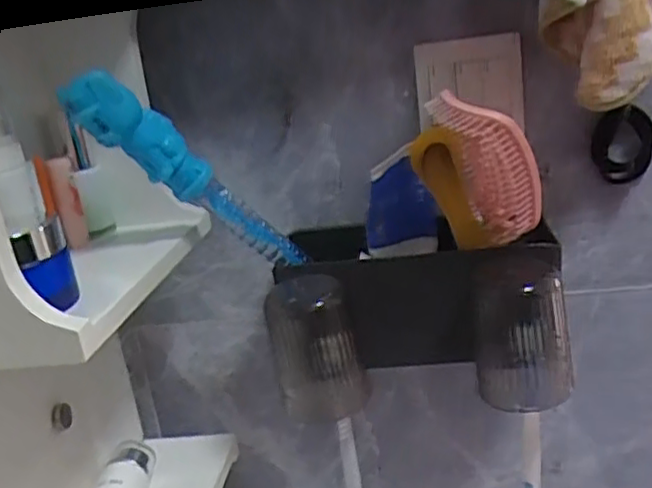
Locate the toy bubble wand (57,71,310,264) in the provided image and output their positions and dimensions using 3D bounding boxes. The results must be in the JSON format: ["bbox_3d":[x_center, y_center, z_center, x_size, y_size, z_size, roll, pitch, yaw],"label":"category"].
[{"bbox_3d":[-0.090,-0.043,0.473,0.030,0.216,0.033,13,67,49],"label":"toy bubble wand"}]

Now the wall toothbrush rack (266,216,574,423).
[{"bbox_3d":[0.068,0.059,0.528,0.212,0.126,0.112,-6,17,6],"label":"wall toothbrush rack"}]

